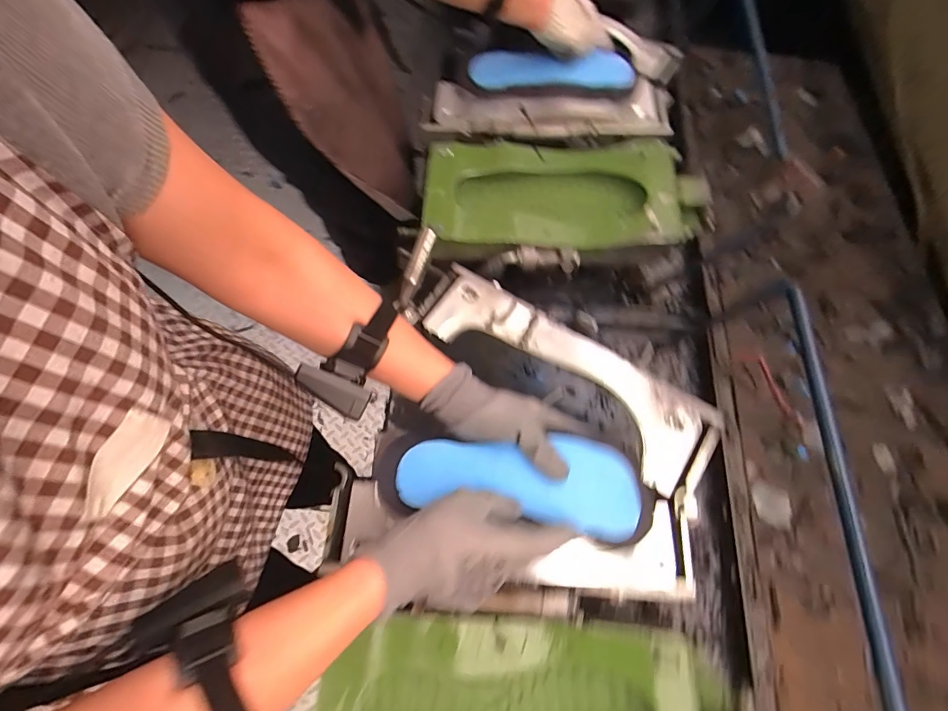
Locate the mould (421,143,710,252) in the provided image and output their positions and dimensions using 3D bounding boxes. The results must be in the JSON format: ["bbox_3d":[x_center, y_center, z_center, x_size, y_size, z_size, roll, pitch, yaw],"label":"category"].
[{"bbox_3d":[0.123,-0.224,0.589,0.380,0.051,0.176,2,69,2],"label":"mould"}]

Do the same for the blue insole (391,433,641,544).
[{"bbox_3d":[0.045,0.123,0.421,0.236,0.009,0.084,7,70,4],"label":"blue insole"}]

